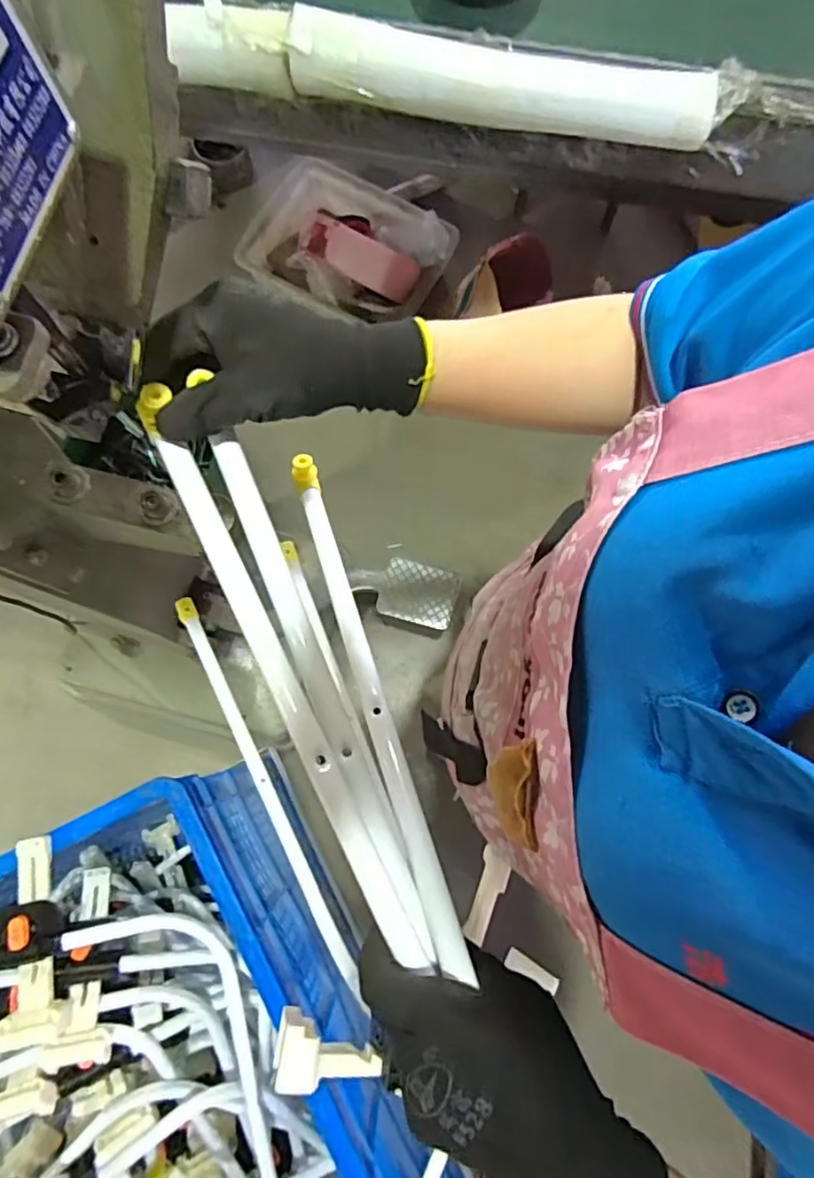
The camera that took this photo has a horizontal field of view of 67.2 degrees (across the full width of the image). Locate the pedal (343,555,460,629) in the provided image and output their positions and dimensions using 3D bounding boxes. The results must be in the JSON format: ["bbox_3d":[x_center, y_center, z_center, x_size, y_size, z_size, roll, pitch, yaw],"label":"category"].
[{"bbox_3d":[-0.007,-0.002,1.253,0.216,0.037,0.119,14,78,3],"label":"pedal"}]

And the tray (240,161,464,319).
[{"bbox_3d":[-0.131,-0.838,1.474,0.471,0.176,0.384,23,78,4],"label":"tray"}]

